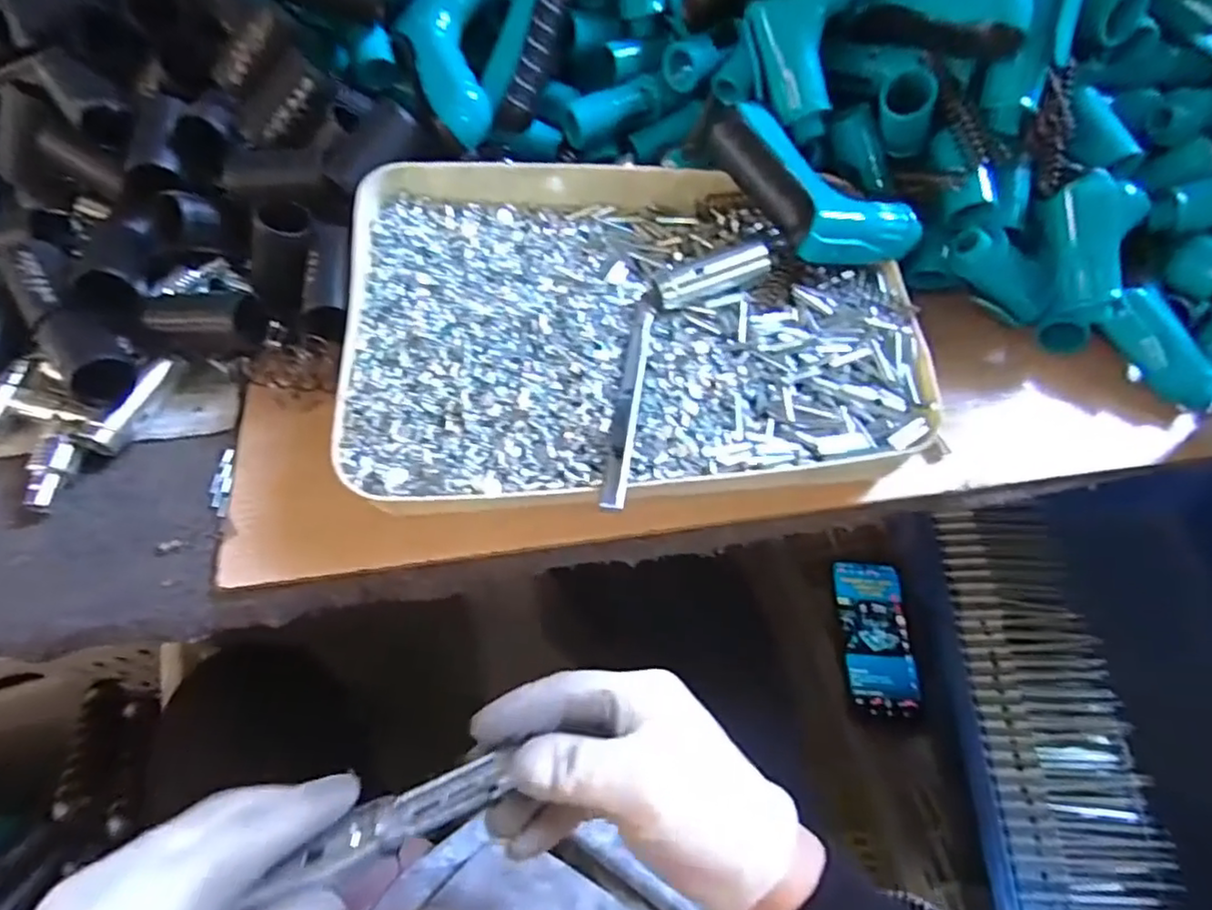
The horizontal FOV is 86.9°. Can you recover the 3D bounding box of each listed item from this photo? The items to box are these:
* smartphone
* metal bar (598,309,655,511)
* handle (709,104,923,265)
[{"bbox_3d":[0.275,0.183,0.651,0.076,0.011,0.157,6,59,1],"label":"smartphone"},{"bbox_3d":[0.012,-0.029,0.341,0.013,0.008,0.129,9,59,2],"label":"metal bar"},{"bbox_3d":[0.118,-0.154,0.384,0.140,0.032,0.065,37,63,2],"label":"handle"}]

